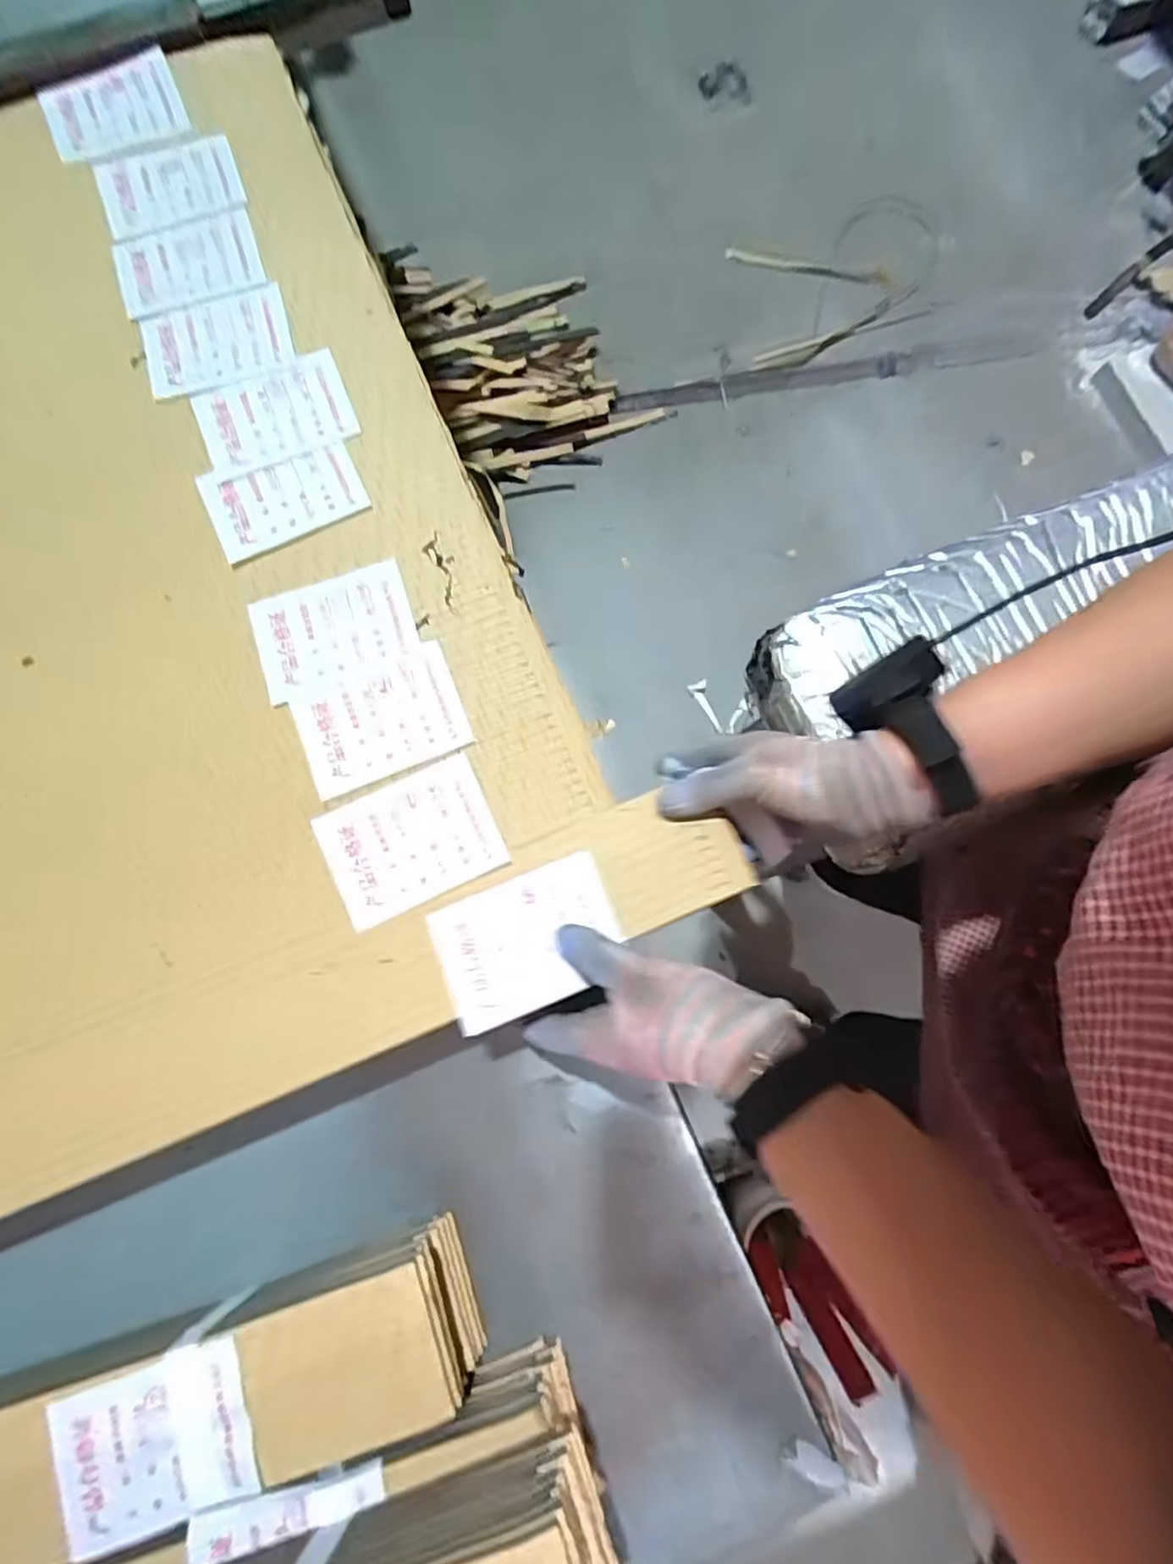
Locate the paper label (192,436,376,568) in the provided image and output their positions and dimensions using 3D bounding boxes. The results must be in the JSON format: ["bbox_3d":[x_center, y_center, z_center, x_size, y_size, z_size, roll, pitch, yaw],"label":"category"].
[{"bbox_3d":[-0.212,-0.201,0.467,0.105,0.005,0.070,-24,80,-5],"label":"paper label"}]

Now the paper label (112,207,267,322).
[{"bbox_3d":[-0.296,-0.386,0.499,0.103,0.007,0.074,-18,80,-4],"label":"paper label"}]

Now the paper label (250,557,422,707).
[{"bbox_3d":[-0.170,-0.103,0.451,0.104,0.005,0.072,-20,80,-4],"label":"paper label"}]

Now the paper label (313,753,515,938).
[{"bbox_3d":[-0.111,0.036,0.422,0.104,0.005,0.076,-25,80,-5],"label":"paper label"}]

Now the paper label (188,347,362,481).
[{"bbox_3d":[-0.223,-0.263,0.479,0.105,0.012,0.069,-22,80,-4],"label":"paper label"}]

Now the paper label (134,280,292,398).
[{"bbox_3d":[-0.268,-0.321,0.484,0.101,0.009,0.074,-16,81,-3],"label":"paper label"}]

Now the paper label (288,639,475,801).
[{"bbox_3d":[-0.134,-0.041,0.437,0.103,0.004,0.075,-21,80,-4],"label":"paper label"}]

